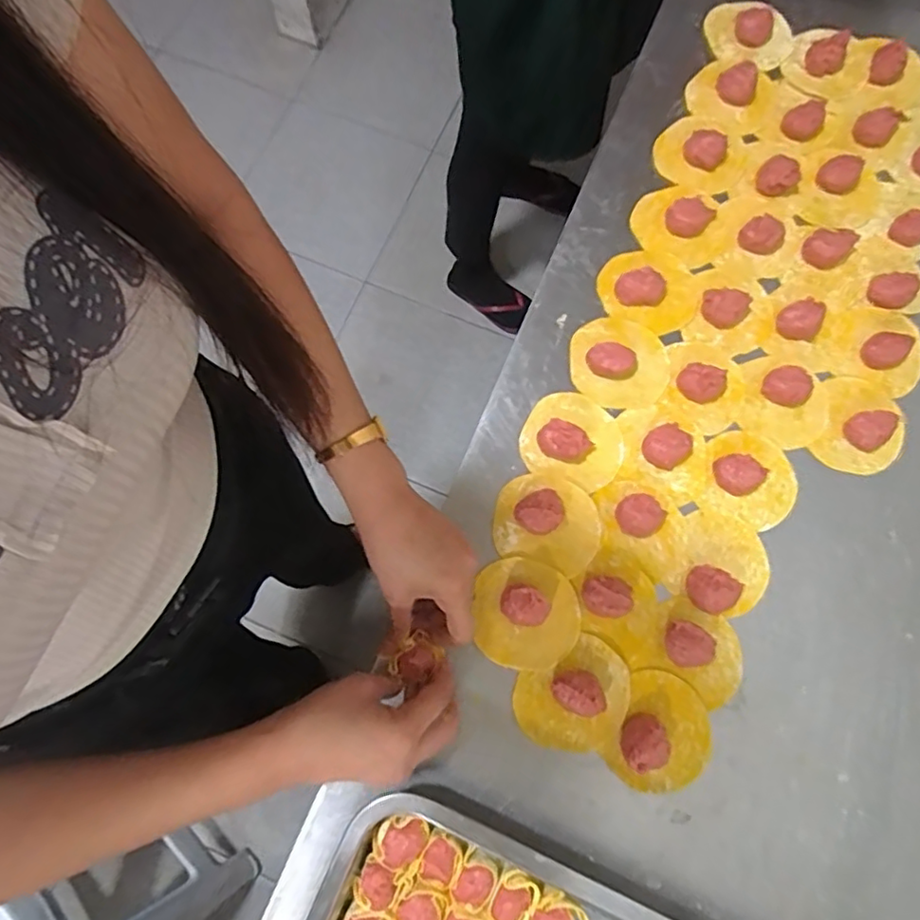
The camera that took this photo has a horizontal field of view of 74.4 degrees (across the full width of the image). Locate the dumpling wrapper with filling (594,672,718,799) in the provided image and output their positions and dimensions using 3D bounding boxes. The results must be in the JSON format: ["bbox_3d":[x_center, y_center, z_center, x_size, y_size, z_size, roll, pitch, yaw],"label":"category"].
[{"bbox_3d":[0.148,0.202,0.438,0.072,0.026,0.082,35,80,8],"label":"dumpling wrapper with filling"}]

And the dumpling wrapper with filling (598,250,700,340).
[{"bbox_3d":[0.168,-0.154,0.533,0.086,0.019,0.071,27,79,7],"label":"dumpling wrapper with filling"}]

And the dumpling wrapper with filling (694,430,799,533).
[{"bbox_3d":[0.237,0.014,0.489,0.073,0.021,0.073,26,79,7],"label":"dumpling wrapper with filling"}]

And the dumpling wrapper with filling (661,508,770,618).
[{"bbox_3d":[0.205,0.080,0.470,0.070,0.021,0.078,20,78,5],"label":"dumpling wrapper with filling"}]

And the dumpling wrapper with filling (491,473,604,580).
[{"bbox_3d":[0.070,0.047,0.476,0.085,0.024,0.070,17,78,5],"label":"dumpling wrapper with filling"}]

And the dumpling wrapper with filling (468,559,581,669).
[{"bbox_3d":[0.052,0.118,0.461,0.081,0.025,0.080,0,77,1],"label":"dumpling wrapper with filling"}]

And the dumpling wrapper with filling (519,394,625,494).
[{"bbox_3d":[0.095,-0.019,0.498,0.082,0.021,0.074,20,78,5],"label":"dumpling wrapper with filling"}]

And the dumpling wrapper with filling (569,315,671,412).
[{"bbox_3d":[0.137,-0.086,0.514,0.083,0.019,0.083,0,77,1],"label":"dumpling wrapper with filling"}]

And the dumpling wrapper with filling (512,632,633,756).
[{"bbox_3d":[0.087,0.175,0.445,0.085,0.024,0.072,-43,80,-9],"label":"dumpling wrapper with filling"}]

